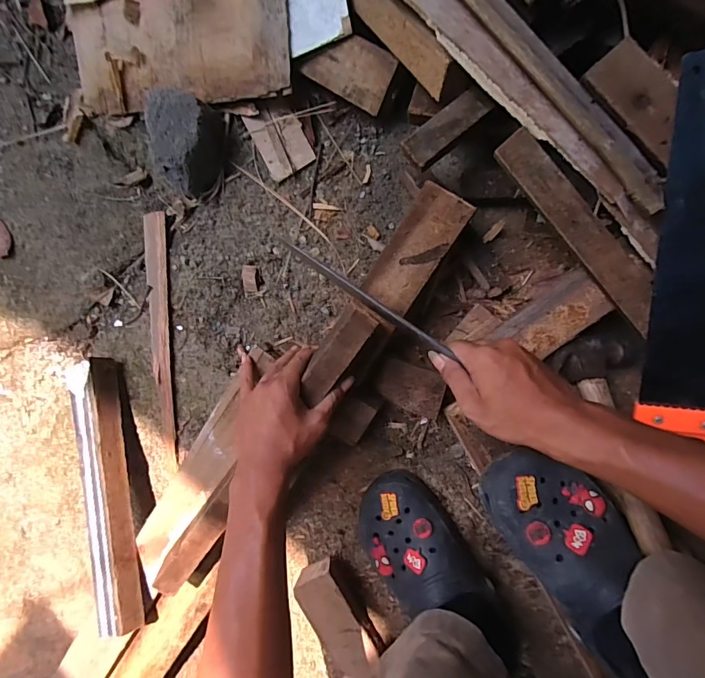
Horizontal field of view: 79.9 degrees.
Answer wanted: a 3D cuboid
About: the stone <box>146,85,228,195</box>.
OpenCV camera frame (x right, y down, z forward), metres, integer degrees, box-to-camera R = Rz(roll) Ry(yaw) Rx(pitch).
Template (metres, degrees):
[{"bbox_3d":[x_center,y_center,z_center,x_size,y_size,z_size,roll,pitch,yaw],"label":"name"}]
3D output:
[{"bbox_3d":[-0.214,-0.250,0.551,0.071,0.076,0.113,-2,90,10],"label":"stone"}]

